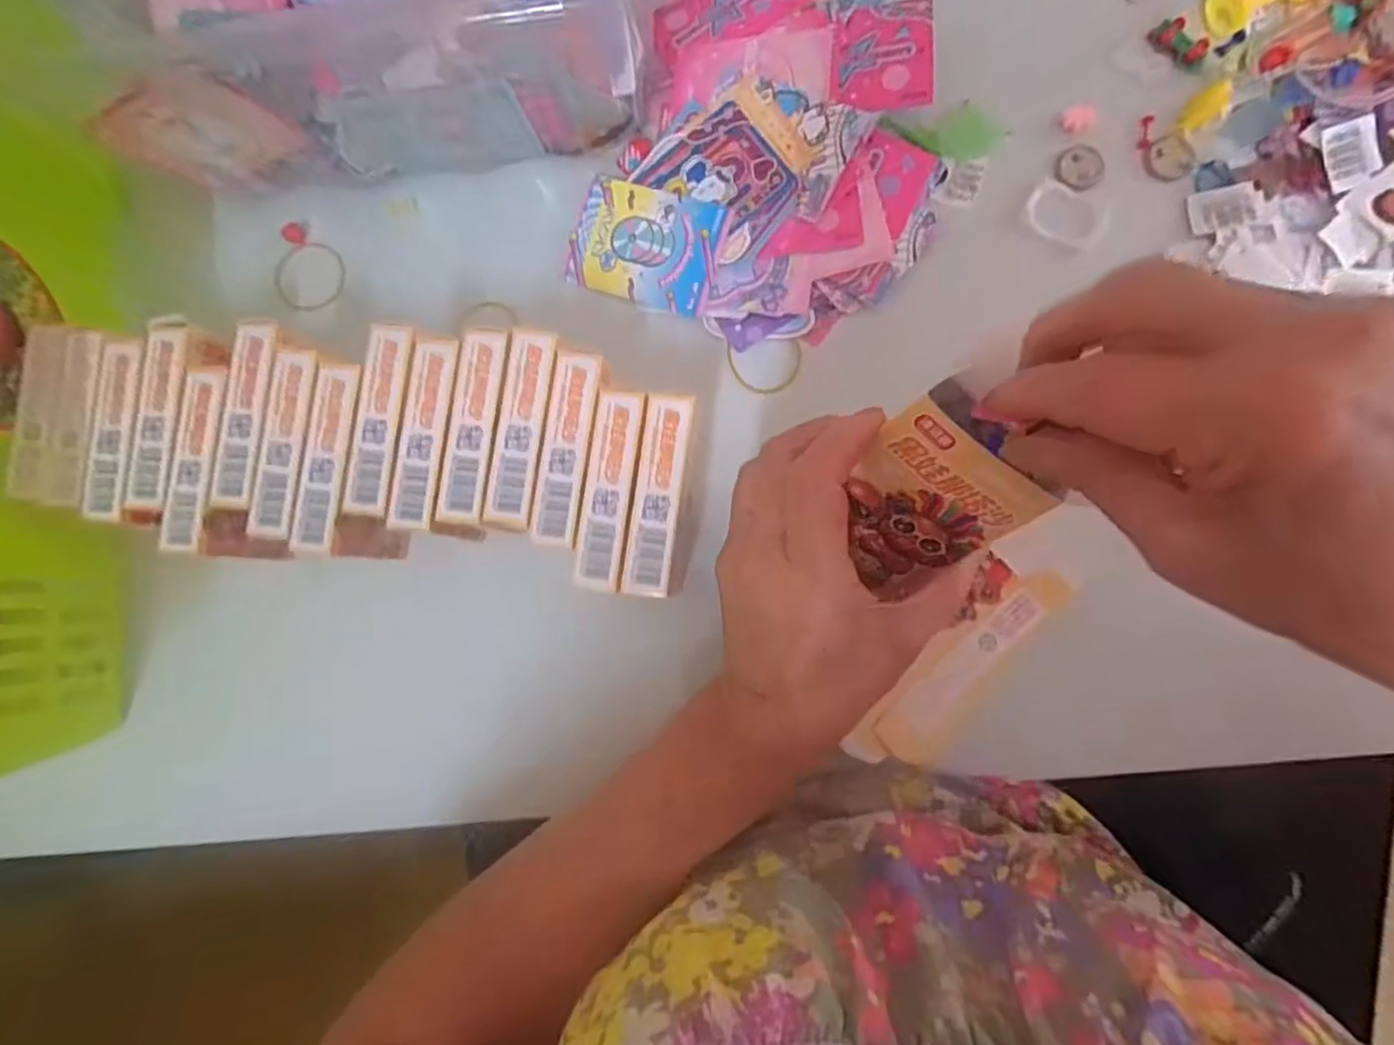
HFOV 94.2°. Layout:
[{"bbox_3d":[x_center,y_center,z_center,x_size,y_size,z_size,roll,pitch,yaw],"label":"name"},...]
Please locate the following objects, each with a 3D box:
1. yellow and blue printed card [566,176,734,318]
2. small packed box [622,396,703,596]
[{"bbox_3d":[-0.028,-0.152,0.355,0.083,0.006,0.061,20,86,8],"label":"yellow and blue printed card"},{"bbox_3d":[-0.012,-0.009,0.312,0.024,0.063,0.088,6,84,7],"label":"small packed box"}]

